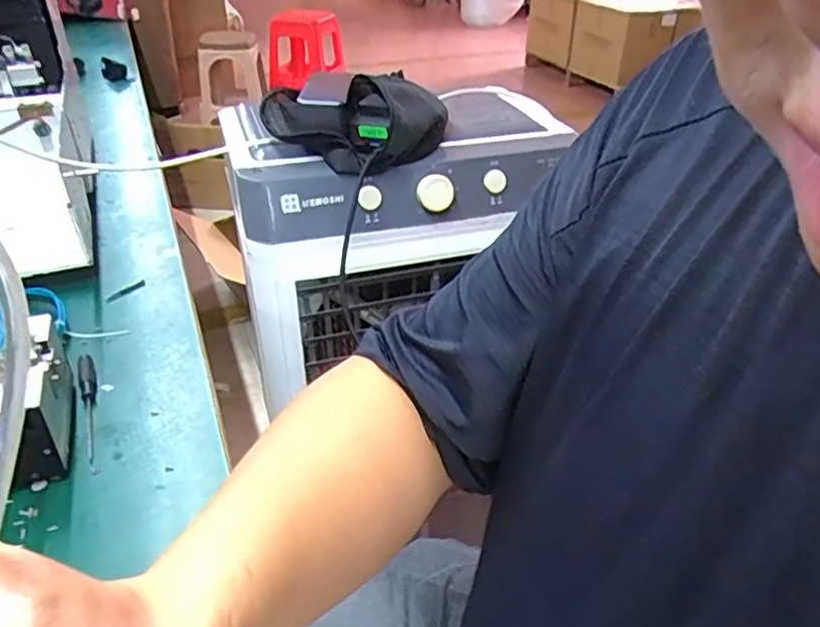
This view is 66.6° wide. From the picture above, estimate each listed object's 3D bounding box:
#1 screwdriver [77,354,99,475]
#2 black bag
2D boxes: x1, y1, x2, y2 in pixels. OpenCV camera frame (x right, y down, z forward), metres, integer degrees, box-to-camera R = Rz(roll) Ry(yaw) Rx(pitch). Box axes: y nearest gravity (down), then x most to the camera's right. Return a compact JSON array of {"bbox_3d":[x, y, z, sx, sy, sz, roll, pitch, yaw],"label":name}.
[{"bbox_3d":[-0.284,0.081,0.557,0.015,0.019,0.146,-14,38,-23],"label":"screwdriver"},{"bbox_3d":[-0.054,-0.216,0.702,0.186,0.064,0.144,-20,40,-28],"label":"black bag"}]

